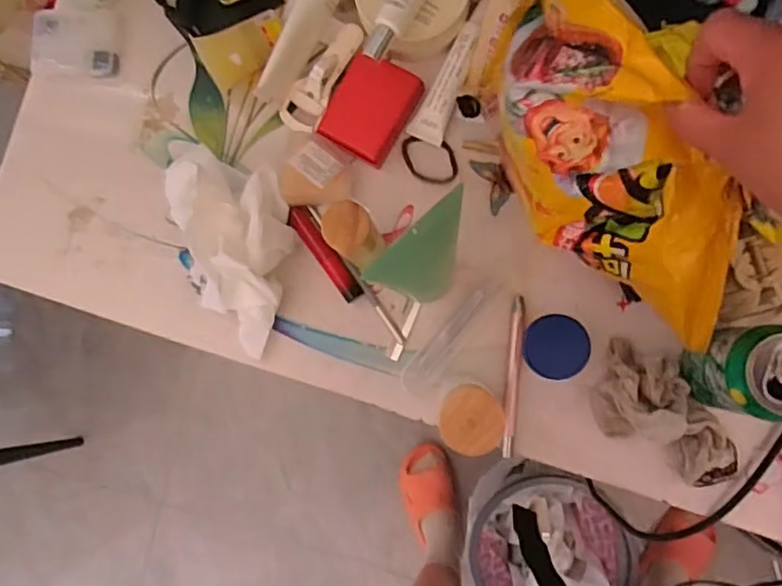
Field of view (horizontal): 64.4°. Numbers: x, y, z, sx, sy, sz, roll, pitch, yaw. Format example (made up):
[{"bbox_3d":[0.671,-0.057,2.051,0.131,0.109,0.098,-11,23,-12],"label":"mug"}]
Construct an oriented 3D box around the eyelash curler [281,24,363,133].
[{"bbox_3d":[-0.056,-0.188,0.541,0.037,0.028,0.103,37,91,7],"label":"eyelash curler"}]

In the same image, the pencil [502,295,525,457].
[{"bbox_3d":[0.104,0.070,0.524,0.011,0.006,0.133,4,87,7],"label":"pencil"}]

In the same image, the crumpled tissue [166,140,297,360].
[{"bbox_3d":[-0.138,-0.045,0.531,0.105,0.052,0.197,-10,85,6],"label":"crumpled tissue"}]

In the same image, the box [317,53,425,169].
[{"bbox_3d":[-0.018,-0.160,0.542,0.063,0.027,0.084,30,90,7],"label":"box"}]

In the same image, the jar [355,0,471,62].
[{"bbox_3d":[0.016,-0.249,0.526,0.094,0.037,0.092,0,86,6],"label":"jar"}]

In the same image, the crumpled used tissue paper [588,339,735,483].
[{"bbox_3d":[0.223,0.099,0.491,0.127,0.041,0.073,30,90,7],"label":"crumpled used tissue paper"}]

